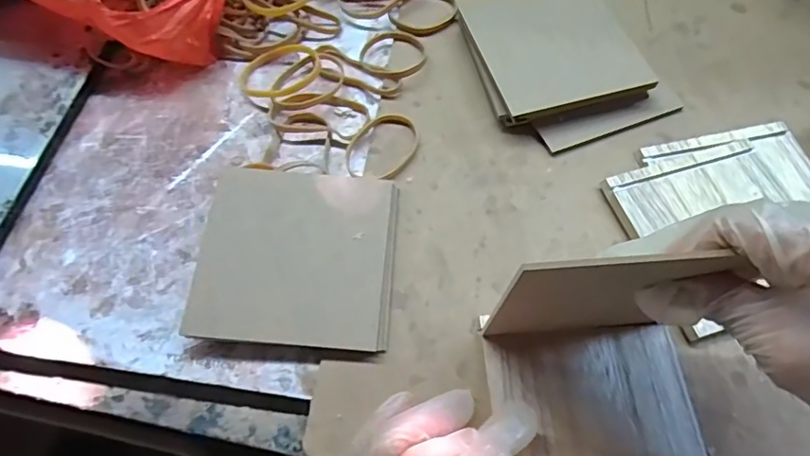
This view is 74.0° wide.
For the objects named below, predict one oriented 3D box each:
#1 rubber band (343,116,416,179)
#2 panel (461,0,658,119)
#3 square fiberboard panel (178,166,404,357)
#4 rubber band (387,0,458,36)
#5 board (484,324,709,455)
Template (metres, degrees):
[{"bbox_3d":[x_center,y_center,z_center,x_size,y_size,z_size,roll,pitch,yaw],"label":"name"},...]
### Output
[{"bbox_3d":[-0.015,-0.055,0.357,0.047,0.006,0.049,0,63,0],"label":"rubber band"},{"bbox_3d":[0.103,-0.129,0.381,0.103,0.024,0.112,-14,64,-7],"label":"panel"},{"bbox_3d":[-0.063,0.017,0.316,0.110,0.014,0.104,3,63,1],"label":"square fiberboard panel"},{"bbox_3d":[0.015,-0.166,0.413,0.049,0.006,0.041,-33,68,-16],"label":"rubber band"},{"bbox_3d":[0.099,0.100,0.276,0.102,0.004,0.097,-3,63,-2],"label":"board"}]

